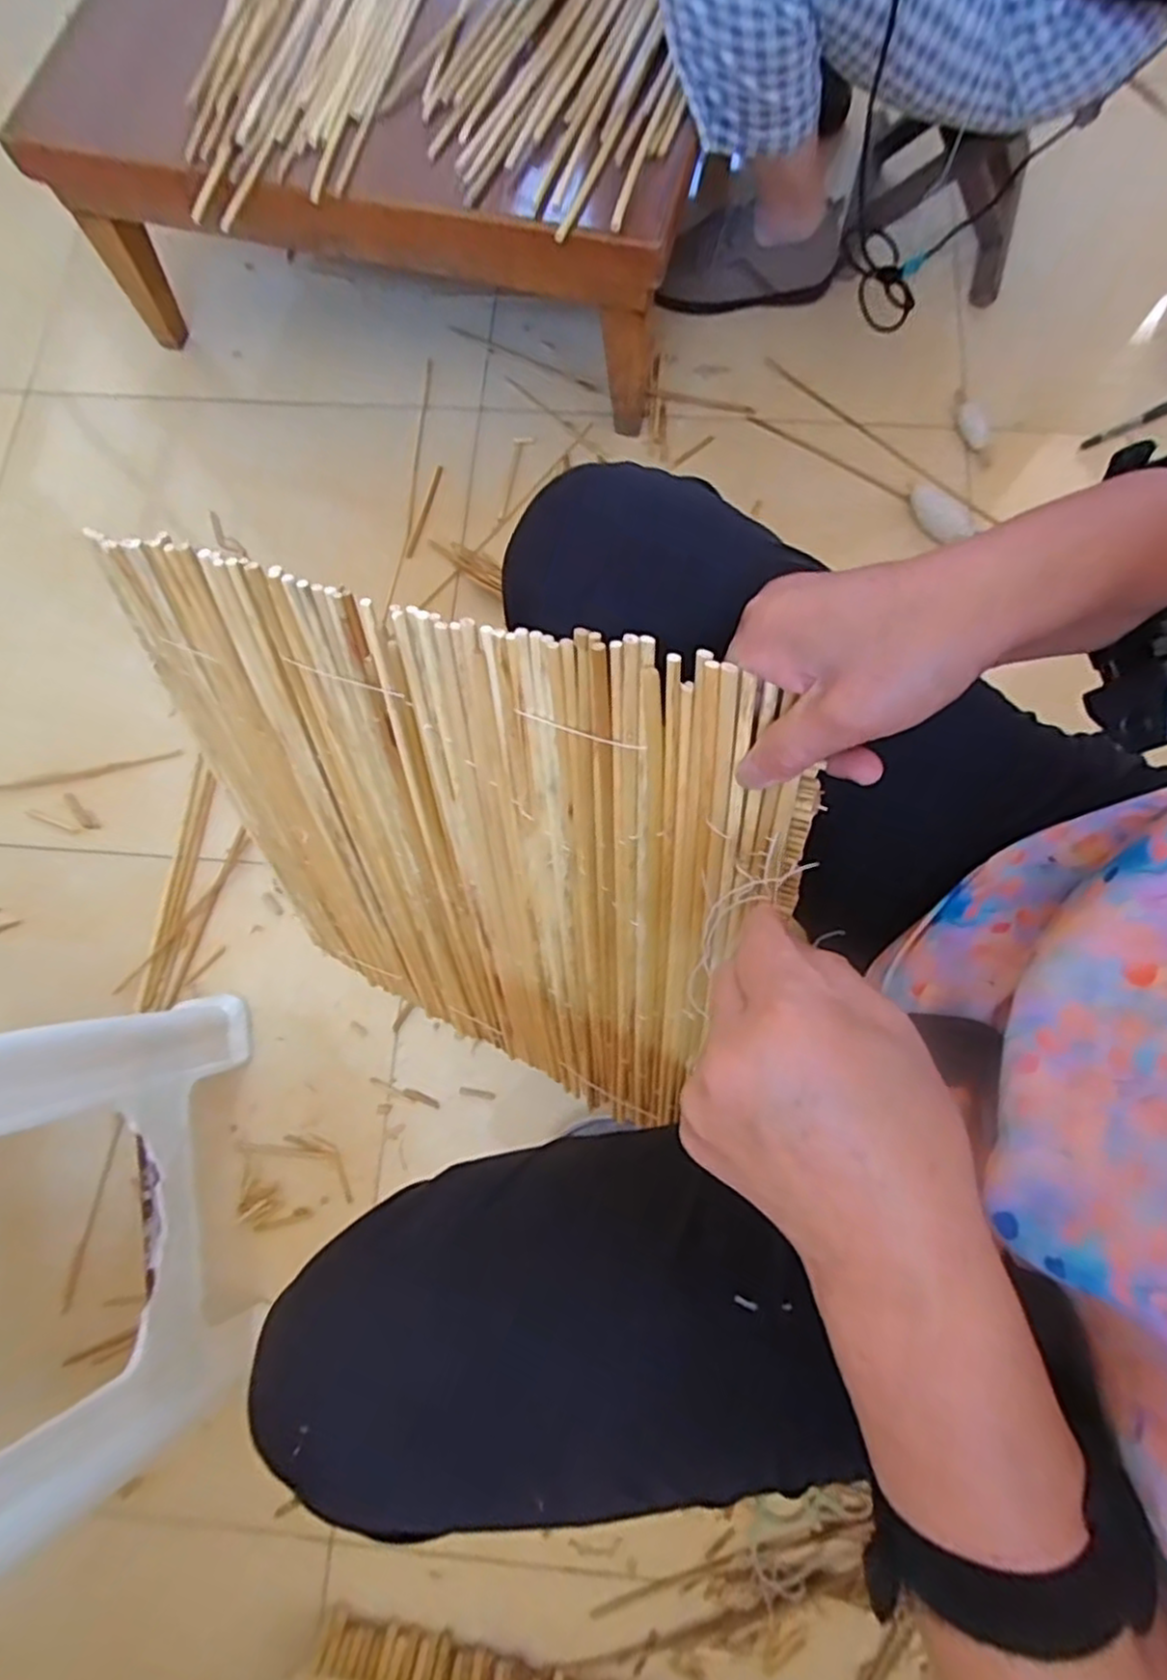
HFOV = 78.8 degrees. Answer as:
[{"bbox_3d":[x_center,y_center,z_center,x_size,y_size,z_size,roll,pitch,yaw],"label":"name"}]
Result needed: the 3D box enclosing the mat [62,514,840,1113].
[{"bbox_3d":[-0.089,0.027,0.466,0.410,0.392,0.017,19,47,21],"label":"mat"}]

